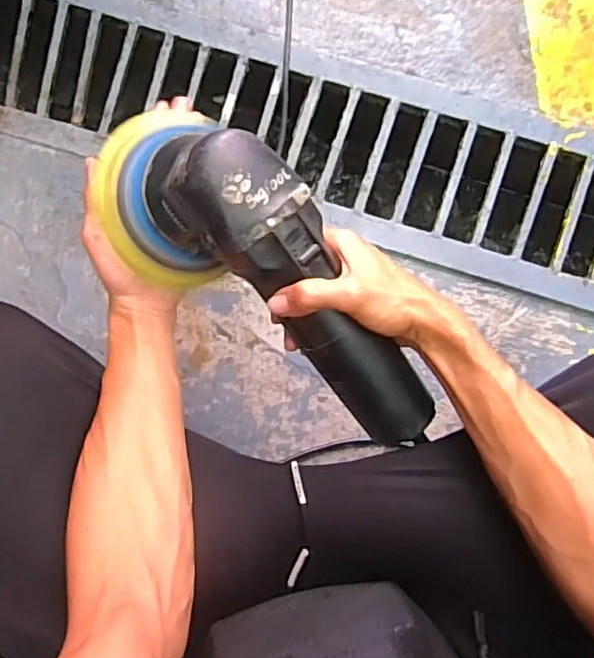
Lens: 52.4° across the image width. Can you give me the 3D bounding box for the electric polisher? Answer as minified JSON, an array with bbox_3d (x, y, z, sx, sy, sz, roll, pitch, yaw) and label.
[{"bbox_3d":[-0.020,-0.041,0.461,0.341,0.113,0.122,43,89,-1],"label":"electric polisher"}]

